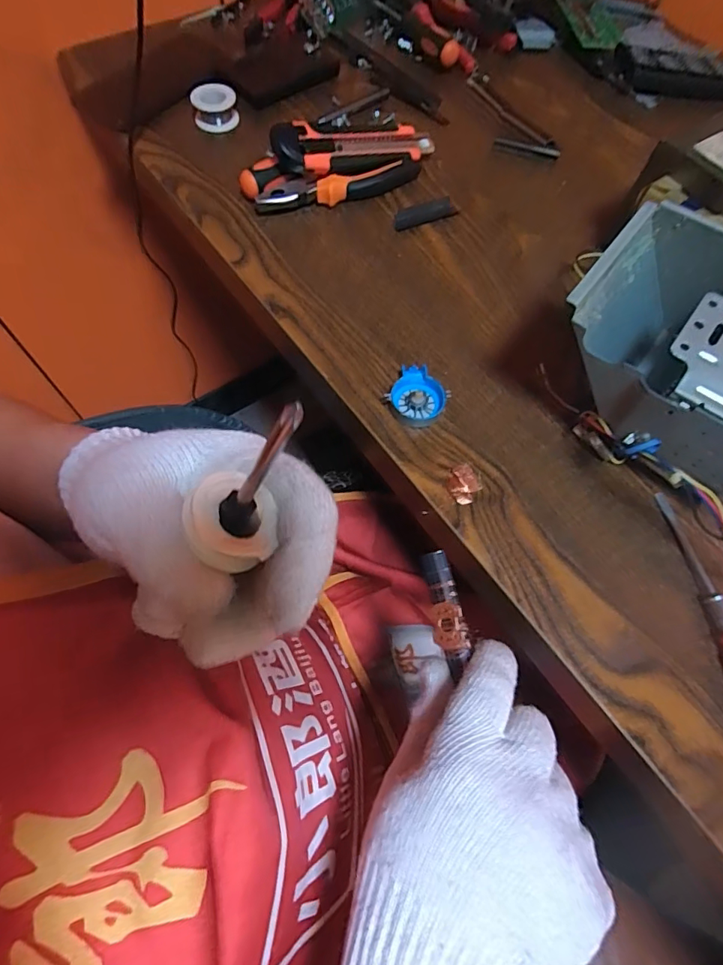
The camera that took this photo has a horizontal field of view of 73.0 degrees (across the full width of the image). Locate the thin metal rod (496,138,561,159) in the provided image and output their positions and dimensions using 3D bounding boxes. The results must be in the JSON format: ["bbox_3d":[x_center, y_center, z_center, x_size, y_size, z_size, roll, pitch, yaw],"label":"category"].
[{"bbox_3d":[0.166,-0.335,0.489,0.065,0.009,0.008,17,65,5],"label":"thin metal rod"}]

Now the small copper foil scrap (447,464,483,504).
[{"bbox_3d":[0.070,0.001,0.331,0.021,0.006,0.024,-26,68,-15],"label":"small copper foil scrap"}]

